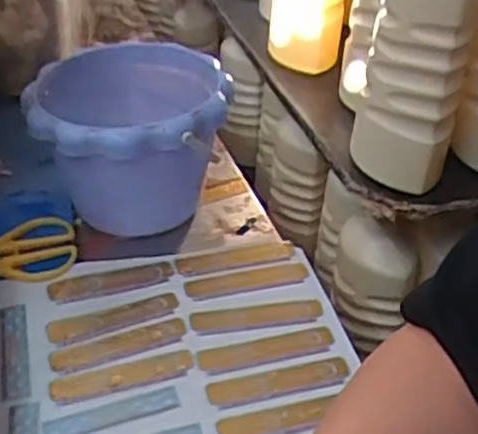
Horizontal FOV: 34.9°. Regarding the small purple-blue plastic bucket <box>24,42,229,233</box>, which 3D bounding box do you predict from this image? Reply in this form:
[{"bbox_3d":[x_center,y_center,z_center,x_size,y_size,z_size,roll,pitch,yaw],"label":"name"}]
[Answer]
[{"bbox_3d":[-0.085,-0.051,0.605,0.150,0.125,0.186,15,37,17],"label":"small purple-blue plastic bucket"}]

